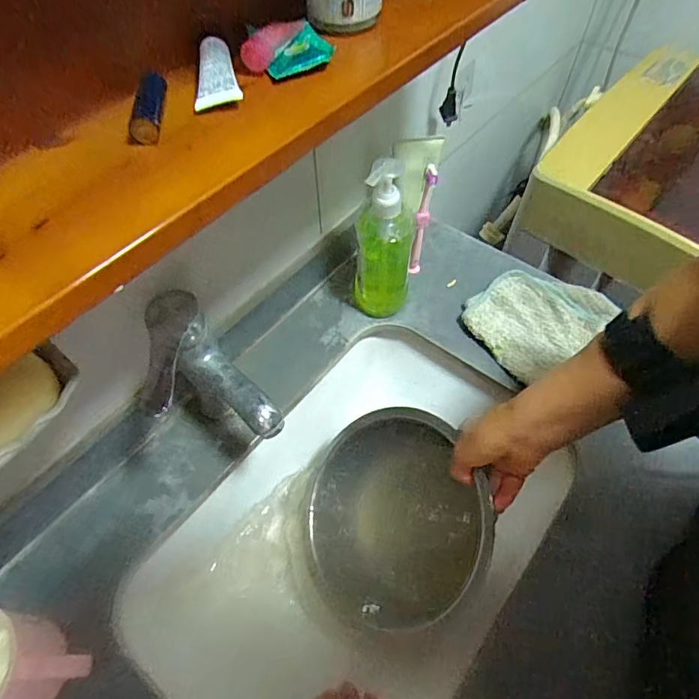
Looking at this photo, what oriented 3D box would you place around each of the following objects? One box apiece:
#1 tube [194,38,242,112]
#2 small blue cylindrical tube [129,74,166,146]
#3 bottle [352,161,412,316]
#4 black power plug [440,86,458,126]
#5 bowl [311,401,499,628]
[{"bbox_3d":[-0.084,-0.174,0.299,0.027,0.015,0.056,-10,57,-4],"label":"tube"},{"bbox_3d":[-0.117,-0.142,0.281,0.016,0.016,0.050,-5,57,-2],"label":"small blue cylindrical tube"},{"bbox_3d":[0.038,-0.122,0.540,0.069,0.190,0.067,3,55,5],"label":"bottle"},{"bbox_3d":[0.131,-0.318,0.628,0.023,0.068,0.016,9,77,9],"label":"black power plug"},{"bbox_3d":[0.049,0.177,0.506,0.209,0.080,0.212,-3,76,12],"label":"bowl"}]

